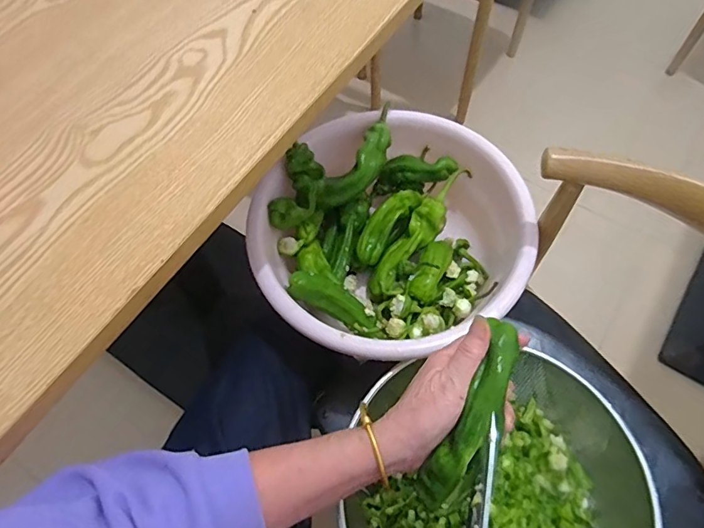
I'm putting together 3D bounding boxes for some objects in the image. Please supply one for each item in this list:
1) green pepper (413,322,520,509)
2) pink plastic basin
[{"bbox_3d":[0.093,0.113,0.369,0.033,0.024,0.146,27,83,15],"label":"green pepper"},{"bbox_3d":[0.046,-0.040,0.646,0.325,0.139,0.325,-1,63,2],"label":"pink plastic basin"}]

